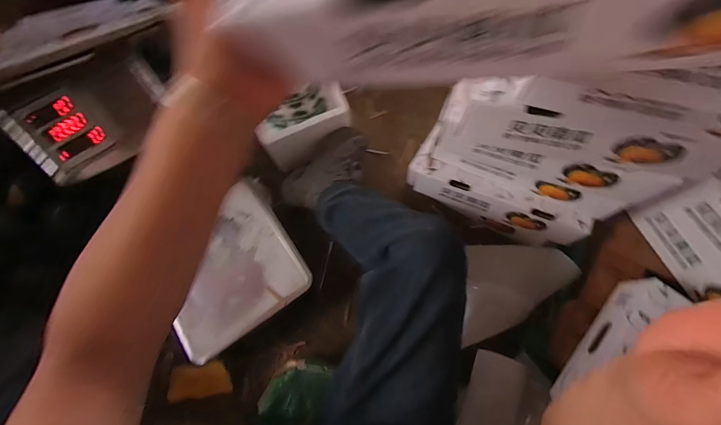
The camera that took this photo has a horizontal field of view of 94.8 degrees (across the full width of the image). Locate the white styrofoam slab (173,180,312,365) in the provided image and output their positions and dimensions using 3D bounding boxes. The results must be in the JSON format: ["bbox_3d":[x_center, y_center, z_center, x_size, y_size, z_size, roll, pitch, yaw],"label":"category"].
[{"bbox_3d":[-0.297,0.128,0.746,0.295,0.049,0.279,-34,73,-9],"label":"white styrofoam slab"}]

